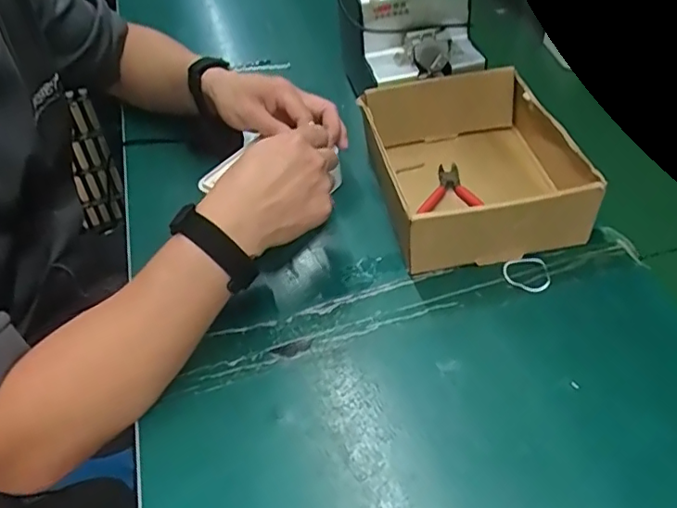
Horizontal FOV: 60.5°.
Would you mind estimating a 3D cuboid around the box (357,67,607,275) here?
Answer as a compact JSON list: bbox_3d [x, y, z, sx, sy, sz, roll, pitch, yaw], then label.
[{"bbox_3d":[0.129,-0.089,0.574,0.173,0.074,0.214,-10,45,-4],"label":"box"}]

